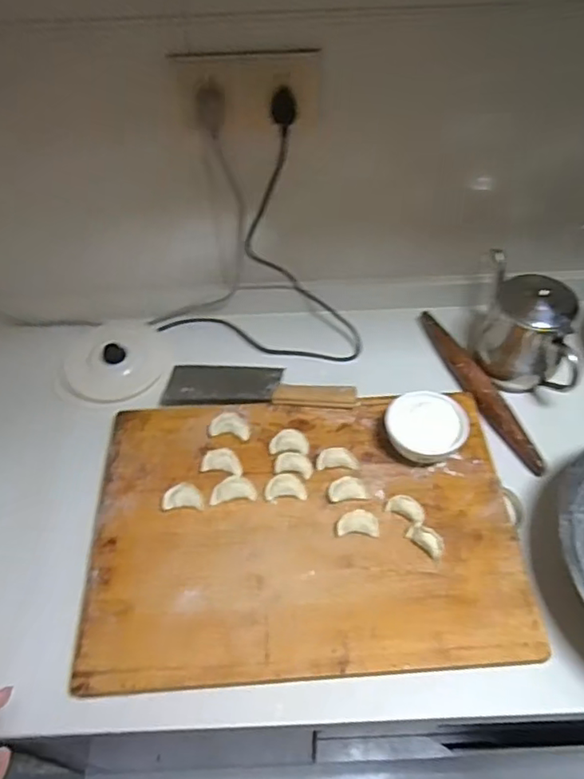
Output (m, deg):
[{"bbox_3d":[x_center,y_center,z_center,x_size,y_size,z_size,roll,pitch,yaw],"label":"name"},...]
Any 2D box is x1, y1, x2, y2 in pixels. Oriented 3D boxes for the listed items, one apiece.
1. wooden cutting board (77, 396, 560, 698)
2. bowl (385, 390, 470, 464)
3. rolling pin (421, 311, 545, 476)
[{"bbox_3d":[0.015,0.155,0.695,0.483,0.027,0.338,-3,52,-1],"label":"wooden cutting board"},{"bbox_3d":[0.167,0.051,0.742,0.099,0.056,0.089,-3,52,-1],"label":"bowl"},{"bbox_3d":[0.259,-0.003,0.824,0.034,0.035,0.287,-17,54,-12],"label":"rolling pin"}]

